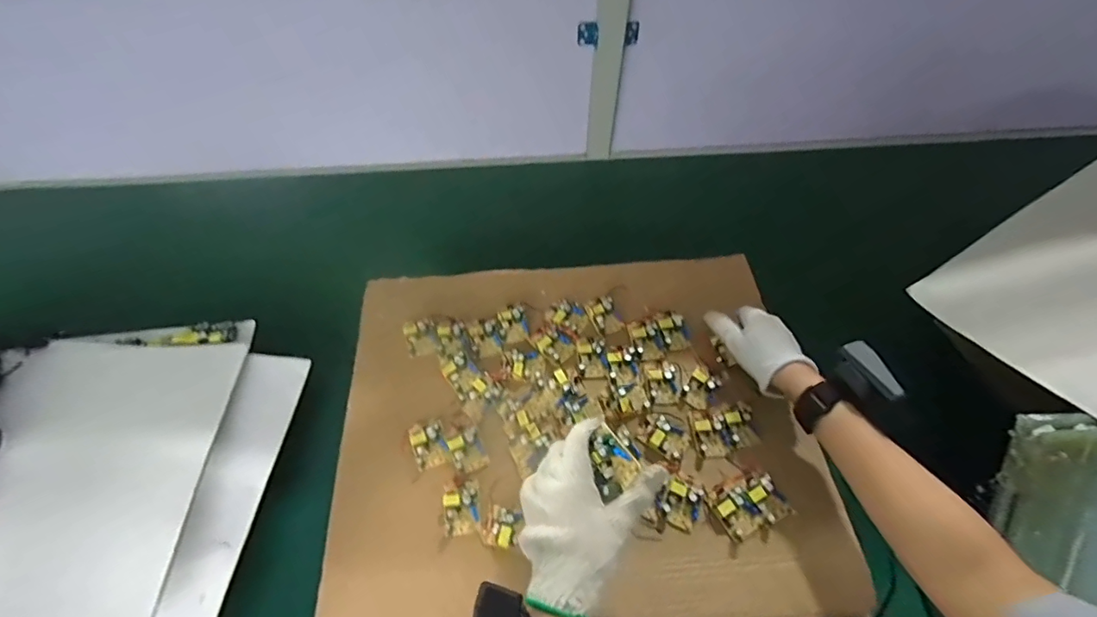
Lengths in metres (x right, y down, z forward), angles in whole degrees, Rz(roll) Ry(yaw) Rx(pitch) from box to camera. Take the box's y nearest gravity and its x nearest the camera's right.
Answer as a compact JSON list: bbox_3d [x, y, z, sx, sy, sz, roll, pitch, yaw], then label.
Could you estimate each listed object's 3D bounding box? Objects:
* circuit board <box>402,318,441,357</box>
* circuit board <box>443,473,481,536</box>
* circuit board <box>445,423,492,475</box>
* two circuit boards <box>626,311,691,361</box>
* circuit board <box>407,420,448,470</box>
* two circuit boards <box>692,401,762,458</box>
[{"bbox_3d":[-0.153,0.031,0.582,0.038,0.014,0.045,-17,59,-12],"label":"circuit board"},{"bbox_3d":[-0.087,0.194,0.482,0.033,0.012,0.055,-7,57,-5],"label":"circuit board"},{"bbox_3d":[-0.087,0.144,0.511,0.033,0.015,0.052,-22,61,-14],"label":"circuit board"},{"bbox_3d":[0.135,0.032,0.589,0.068,0.023,0.055,-16,58,-11],"label":"two circuit boards"},{"bbox_3d":[-0.128,0.143,0.515,0.034,0.020,0.050,-20,59,-14],"label":"circuit board"},{"bbox_3d":[0.193,0.130,0.521,0.066,0.014,0.043,-14,58,-10],"label":"two circuit boards"}]

